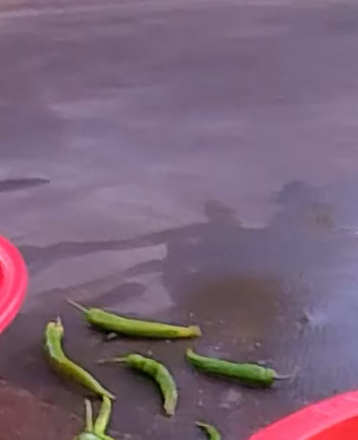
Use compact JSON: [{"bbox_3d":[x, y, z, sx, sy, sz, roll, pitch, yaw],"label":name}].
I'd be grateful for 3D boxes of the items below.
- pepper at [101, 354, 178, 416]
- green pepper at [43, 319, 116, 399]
[{"bbox_3d":[-0.050,0.230,1.054,0.050,0.024,0.164,-19,26,-36],"label":"pepper"},{"bbox_3d":[-0.160,0.211,1.059,0.045,0.040,0.202,-15,24,-27],"label":"green pepper"}]

